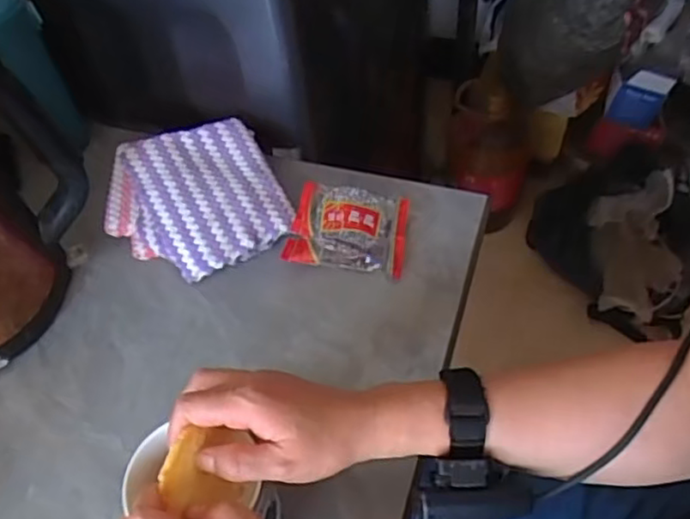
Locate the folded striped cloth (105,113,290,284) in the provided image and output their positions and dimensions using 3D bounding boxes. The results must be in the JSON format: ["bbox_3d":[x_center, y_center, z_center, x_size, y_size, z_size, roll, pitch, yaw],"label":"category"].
[{"bbox_3d":[-0.145,-0.058,0.637,0.160,0.028,0.148,-24,70,-8],"label":"folded striped cloth"}]

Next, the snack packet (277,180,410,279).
[{"bbox_3d":[0.003,-0.030,0.623,0.106,0.042,0.077,6,53,9],"label":"snack packet"}]

